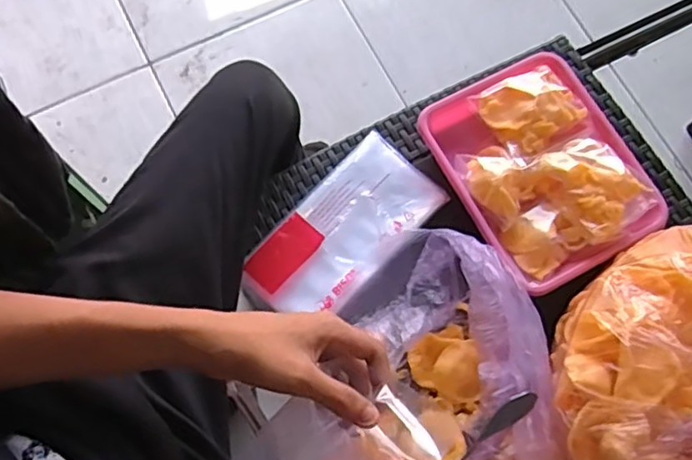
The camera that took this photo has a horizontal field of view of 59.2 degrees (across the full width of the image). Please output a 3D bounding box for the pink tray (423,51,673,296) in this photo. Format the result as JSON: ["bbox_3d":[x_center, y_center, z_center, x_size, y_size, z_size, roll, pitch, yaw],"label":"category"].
[{"bbox_3d":[0.199,-0.064,0.617,0.174,0.052,0.219,-26,76,-7],"label":"pink tray"}]

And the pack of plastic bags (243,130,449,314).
[{"bbox_3d":[0.000,0.000,0.620,0.103,0.017,0.205,41,78,11],"label":"pack of plastic bags"}]

